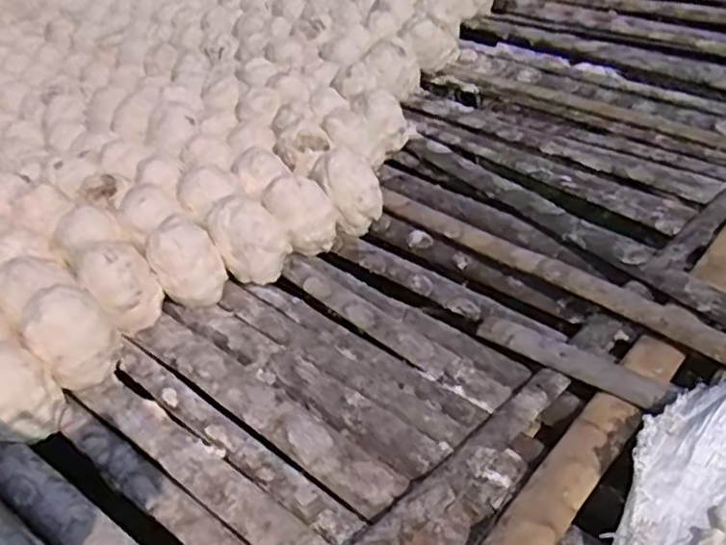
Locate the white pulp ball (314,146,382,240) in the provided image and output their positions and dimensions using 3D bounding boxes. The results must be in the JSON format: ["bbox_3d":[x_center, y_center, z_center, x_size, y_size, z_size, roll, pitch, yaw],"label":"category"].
[{"bbox_3d":[-0.020,-0.113,0.982,0.082,0.090,0.093,-14,40,-11],"label":"white pulp ball"}]

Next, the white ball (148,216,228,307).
[{"bbox_3d":[-0.209,-0.007,0.852,0.082,0.103,0.070,-15,40,-13],"label":"white ball"}]

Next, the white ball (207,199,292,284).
[{"bbox_3d":[-0.142,-0.038,0.893,0.093,0.097,0.076,-15,40,-13],"label":"white ball"}]

